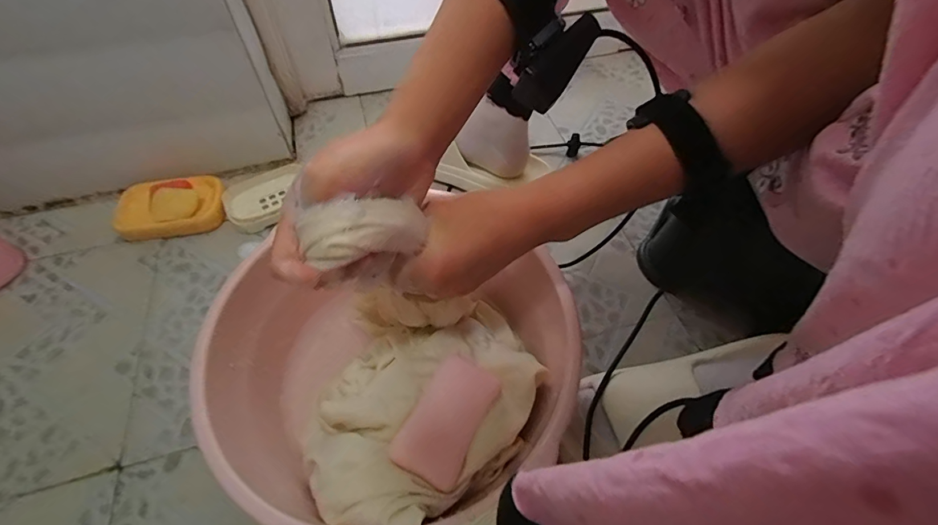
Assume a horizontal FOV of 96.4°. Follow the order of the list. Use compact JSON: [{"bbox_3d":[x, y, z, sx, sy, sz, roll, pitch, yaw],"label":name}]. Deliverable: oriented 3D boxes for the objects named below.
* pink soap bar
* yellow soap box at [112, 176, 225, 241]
[{"bbox_3d":[-0.016,0.115,0.320,0.051,0.014,0.094,23,58,15],"label":"pink soap bar"},{"bbox_3d":[-0.407,-0.077,0.576,0.128,0.034,0.092,-16,57,-10],"label":"yellow soap box"}]

